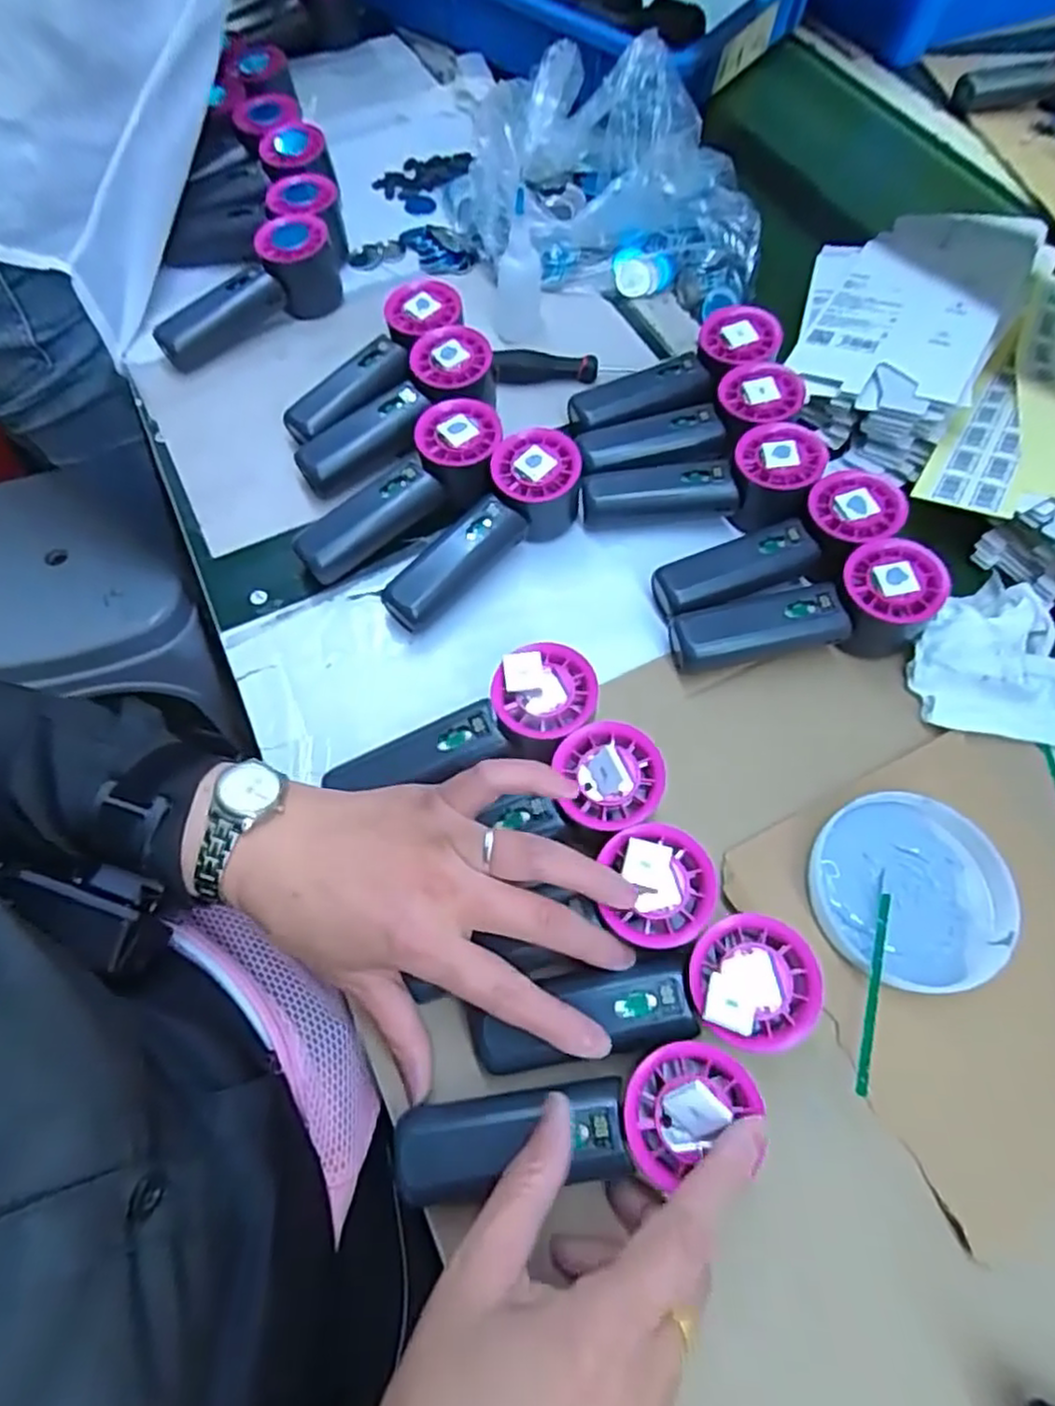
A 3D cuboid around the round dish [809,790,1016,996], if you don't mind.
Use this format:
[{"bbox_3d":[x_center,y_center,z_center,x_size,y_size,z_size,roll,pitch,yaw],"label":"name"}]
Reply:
[{"bbox_3d":[0.204,0.099,0.373,0.102,0.016,0.098,-10,64,-6],"label":"round dish"}]

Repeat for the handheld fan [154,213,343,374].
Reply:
[{"bbox_3d":[-0.227,-0.329,0.560,0.155,0.055,0.062,-35,69,-17],"label":"handheld fan"}]

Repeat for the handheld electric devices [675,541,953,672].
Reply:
[{"bbox_3d":[0.168,-0.052,0.434,0.155,0.049,0.052,-13,64,6],"label":"handheld electric devices"}]

